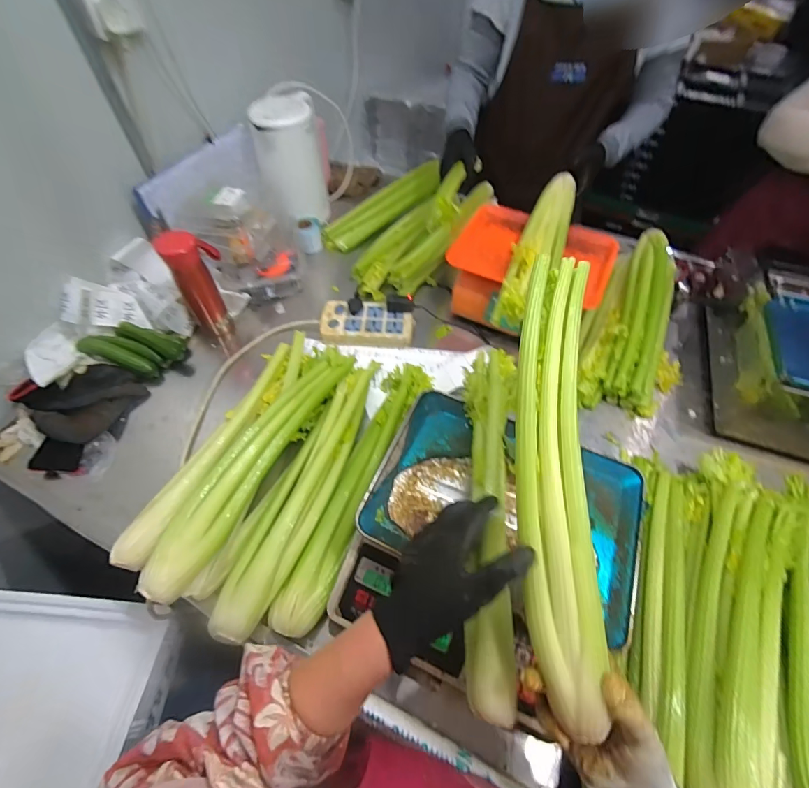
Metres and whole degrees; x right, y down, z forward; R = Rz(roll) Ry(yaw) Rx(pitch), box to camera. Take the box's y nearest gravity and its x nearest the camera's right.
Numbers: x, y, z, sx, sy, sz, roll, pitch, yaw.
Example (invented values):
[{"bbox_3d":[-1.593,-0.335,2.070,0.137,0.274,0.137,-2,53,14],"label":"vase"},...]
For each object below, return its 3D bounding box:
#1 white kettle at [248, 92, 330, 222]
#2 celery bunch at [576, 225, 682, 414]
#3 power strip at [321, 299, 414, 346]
[{"bbox_3d":[-0.255,-0.521,0.905,0.141,0.226,0.166,-10,57,-8],"label":"white kettle"},{"bbox_3d":[0.459,-0.150,0.780,0.191,0.101,0.425,17,57,10],"label":"celery bunch"},{"bbox_3d":[-0.074,-0.147,0.803,0.183,0.032,0.110,1,56,-1],"label":"power strip"}]

